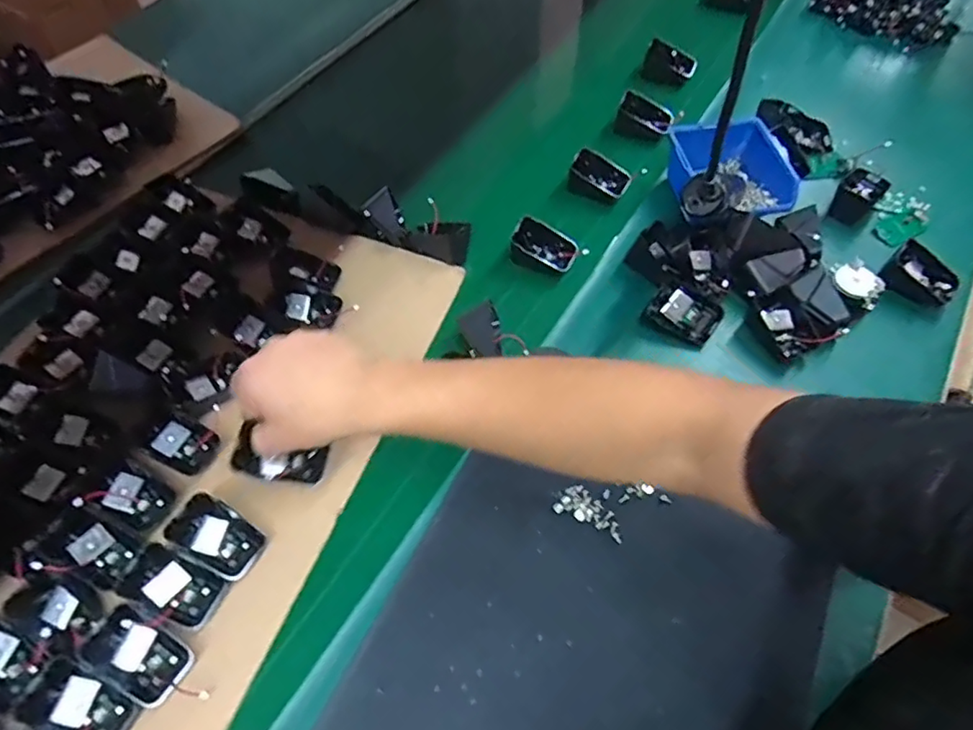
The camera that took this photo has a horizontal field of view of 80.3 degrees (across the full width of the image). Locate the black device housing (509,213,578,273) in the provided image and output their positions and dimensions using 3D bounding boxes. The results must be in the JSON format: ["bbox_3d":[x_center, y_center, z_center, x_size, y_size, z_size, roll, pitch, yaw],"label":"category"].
[{"bbox_3d":[0.063,-0.127,0.617,0.068,0.030,0.048,26,62,16],"label":"black device housing"}]

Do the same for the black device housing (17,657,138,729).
[{"bbox_3d":[-0.280,0.239,0.400,0.066,0.024,0.043,26,62,15],"label":"black device housing"}]

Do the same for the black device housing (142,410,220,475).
[{"bbox_3d":[-0.266,0.068,0.505,0.054,0.024,0.041,23,61,14],"label":"black device housing"}]

